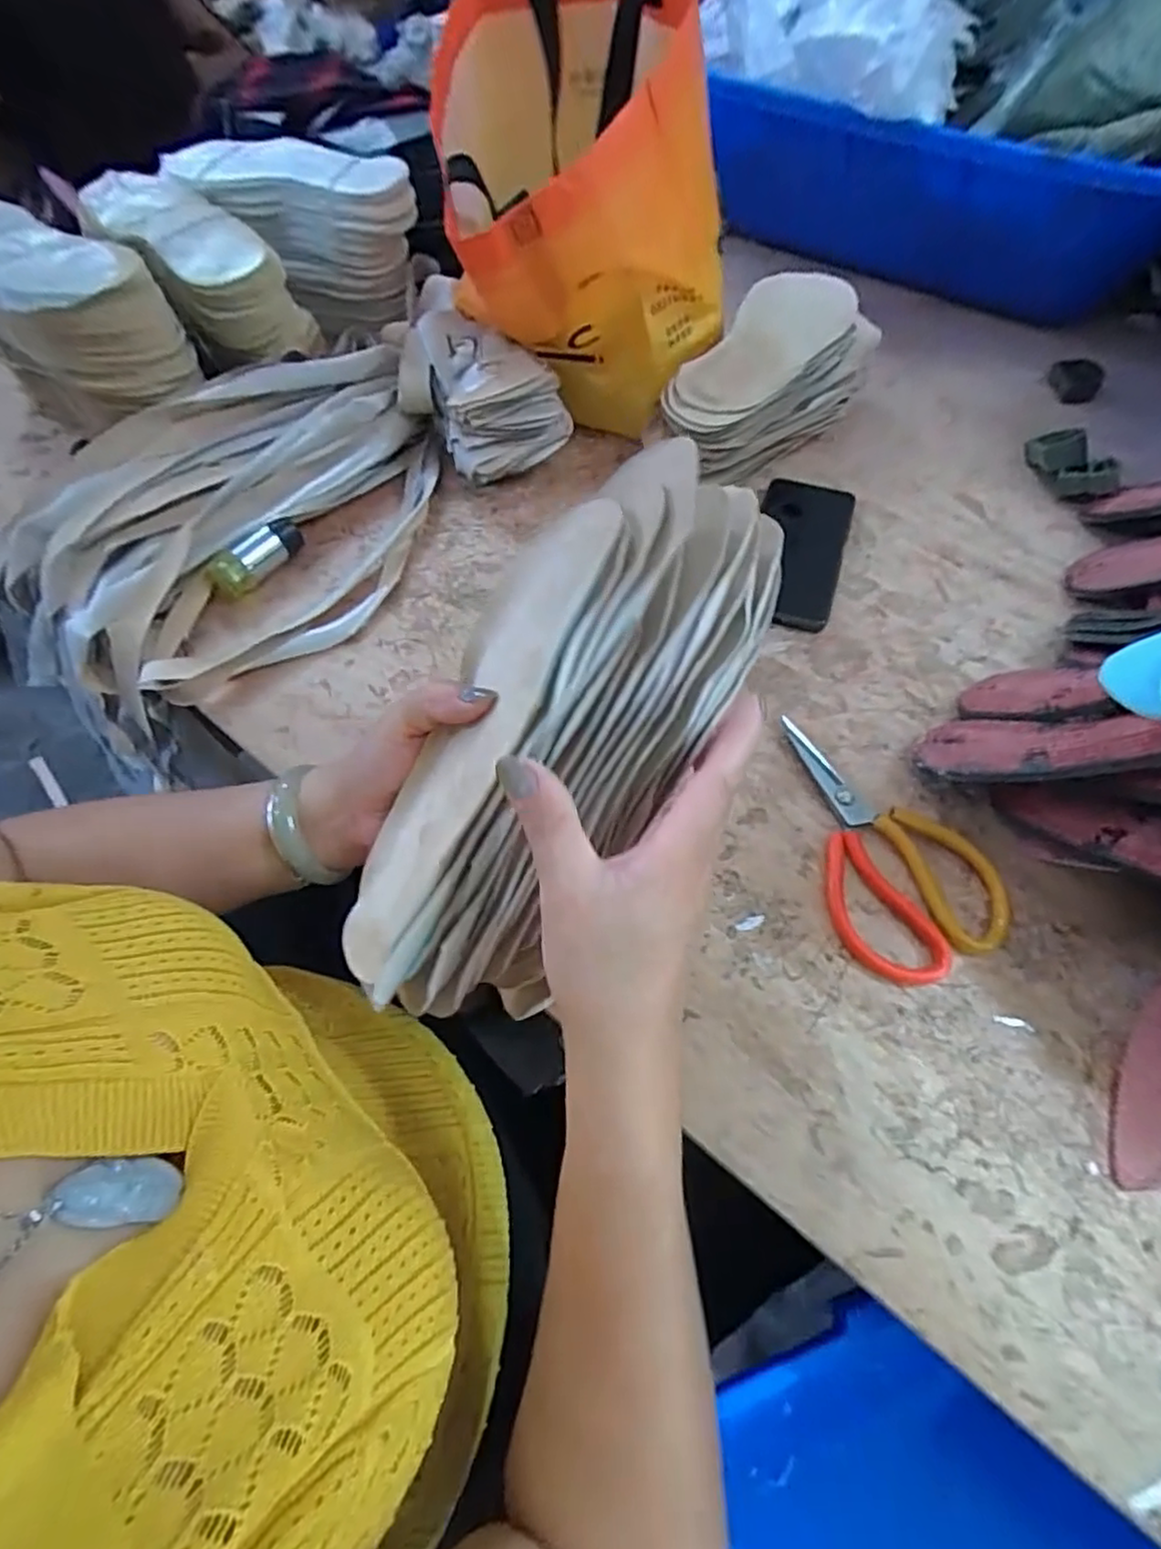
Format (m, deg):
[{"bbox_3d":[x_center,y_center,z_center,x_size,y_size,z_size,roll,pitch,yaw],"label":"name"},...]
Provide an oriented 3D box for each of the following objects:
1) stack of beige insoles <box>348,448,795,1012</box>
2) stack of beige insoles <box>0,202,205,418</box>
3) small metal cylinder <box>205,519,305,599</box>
[{"bbox_3d":[-0.019,-0.020,0.317,0.117,0.063,0.272,36,94,20],"label":"stack of beige insoles"},{"bbox_3d":[-0.447,-0.403,0.605,0.214,0.099,0.110,36,67,20],"label":"stack of beige insoles"},{"bbox_3d":[-0.268,-0.181,0.568,0.084,0.032,0.023,-38,65,-19],"label":"small metal cylinder"}]

